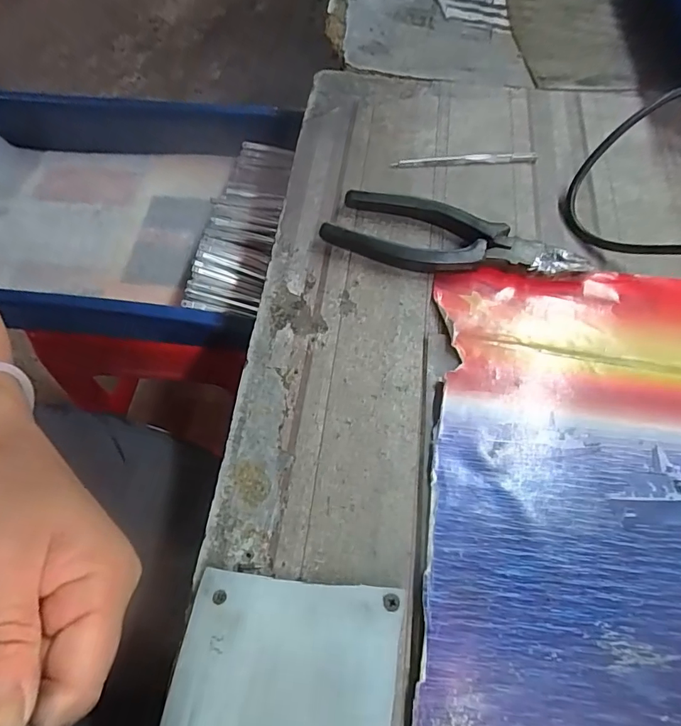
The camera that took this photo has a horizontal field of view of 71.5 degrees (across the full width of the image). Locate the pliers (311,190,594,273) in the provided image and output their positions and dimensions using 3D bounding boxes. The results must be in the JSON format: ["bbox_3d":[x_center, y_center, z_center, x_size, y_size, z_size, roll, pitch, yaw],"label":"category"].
[{"bbox_3d":[0.072,-0.077,0.307,0.158,0.016,0.048,19,64,9],"label":"pliers"}]

